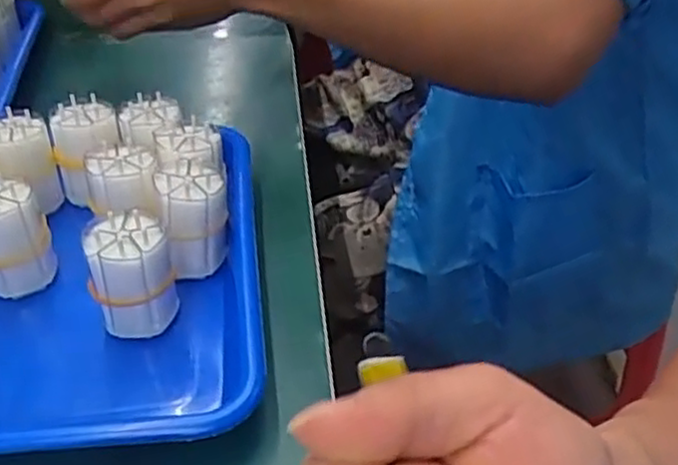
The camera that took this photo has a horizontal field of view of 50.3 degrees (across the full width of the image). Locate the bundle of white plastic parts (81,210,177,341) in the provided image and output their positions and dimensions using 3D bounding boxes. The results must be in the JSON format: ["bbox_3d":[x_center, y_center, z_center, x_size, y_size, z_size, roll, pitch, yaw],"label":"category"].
[{"bbox_3d":[-0.103,0.023,0.363,0.039,0.059,0.034,-14,41,-13],"label":"bundle of white plastic parts"}]

